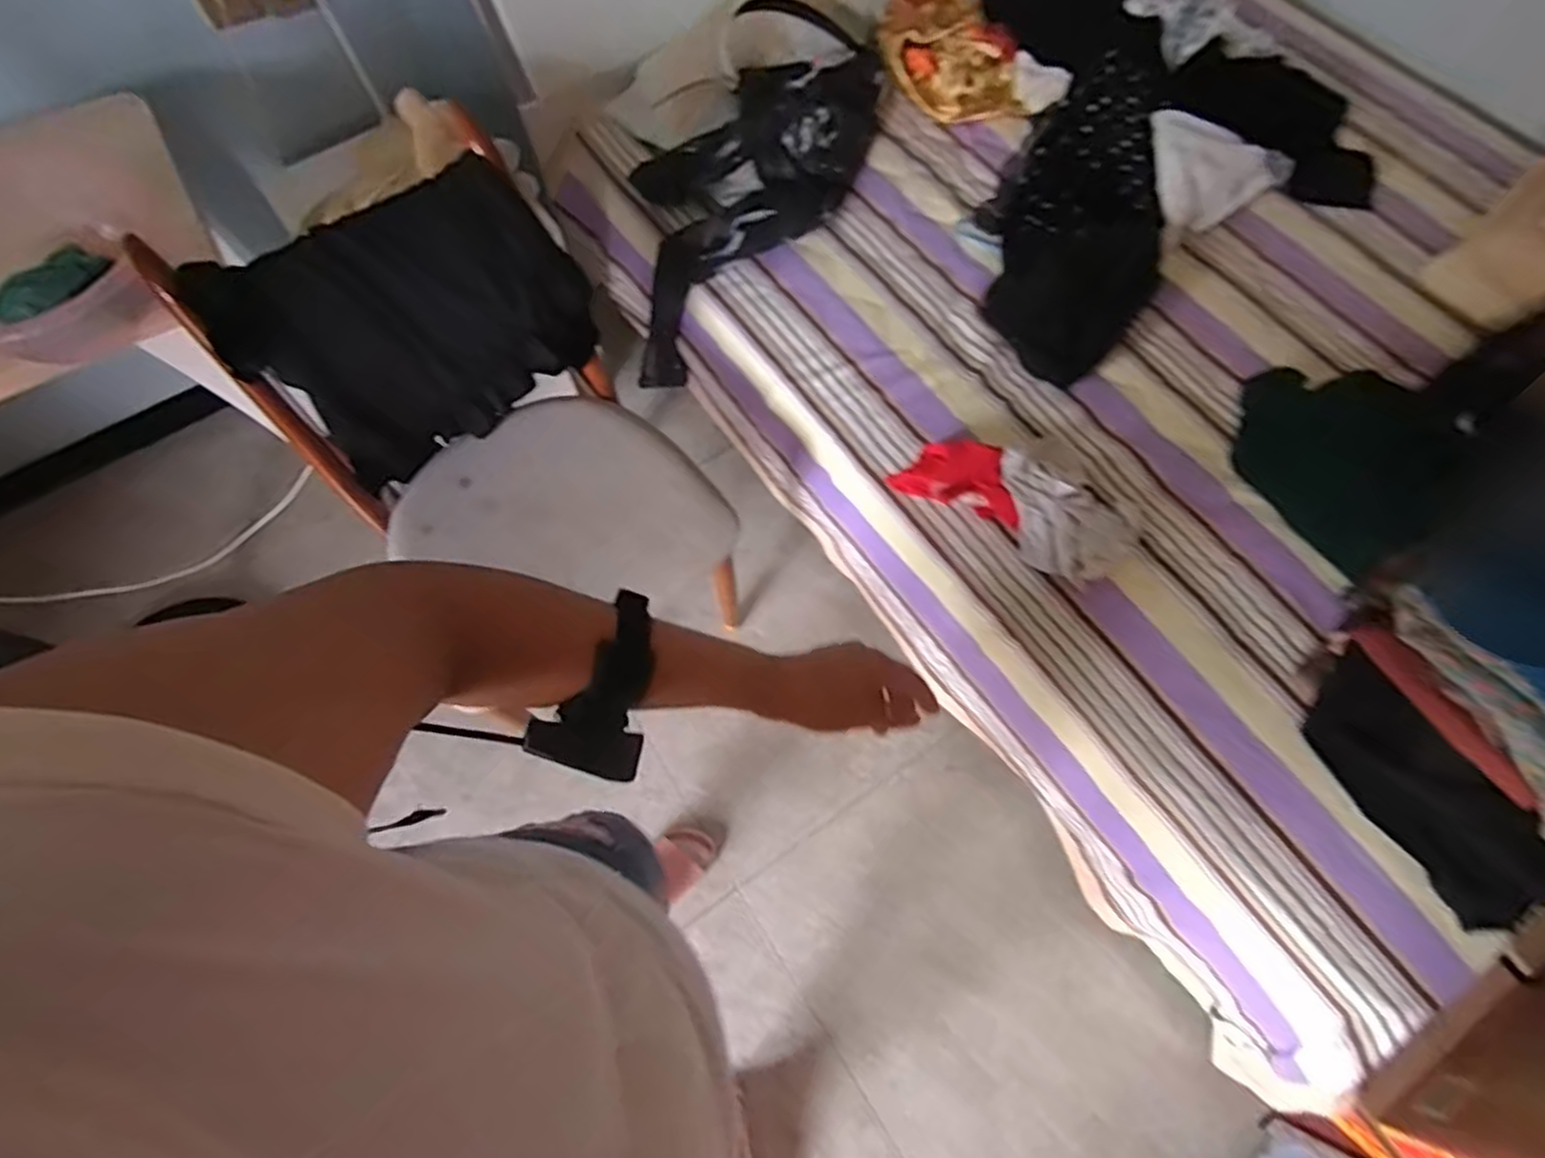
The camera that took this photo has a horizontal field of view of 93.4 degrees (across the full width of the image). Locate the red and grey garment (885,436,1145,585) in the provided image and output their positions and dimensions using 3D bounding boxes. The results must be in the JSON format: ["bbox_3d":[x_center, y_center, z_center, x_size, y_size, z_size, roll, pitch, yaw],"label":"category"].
[{"bbox_3d":[0.386,-0.146,1.111,0.345,0.048,0.200,33,72,14],"label":"red and grey garment"}]

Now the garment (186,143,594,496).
[{"bbox_3d":[-0.488,-0.350,1.040,0.445,0.356,0.120,-28,50,-12],"label":"garment"}]

